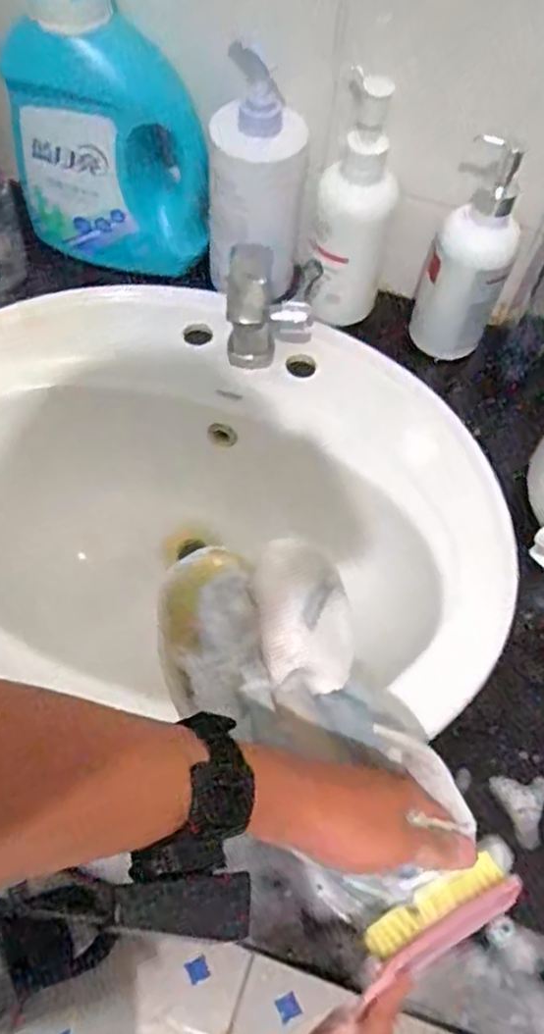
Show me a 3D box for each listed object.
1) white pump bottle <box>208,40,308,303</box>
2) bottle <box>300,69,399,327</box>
[{"bbox_3d":[-0.012,-0.301,0.641,0.083,0.179,0.099,6,61,-1],"label":"white pump bottle"},{"bbox_3d":[0.066,-0.252,0.621,0.075,0.211,0.066,10,61,2],"label":"bottle"}]

